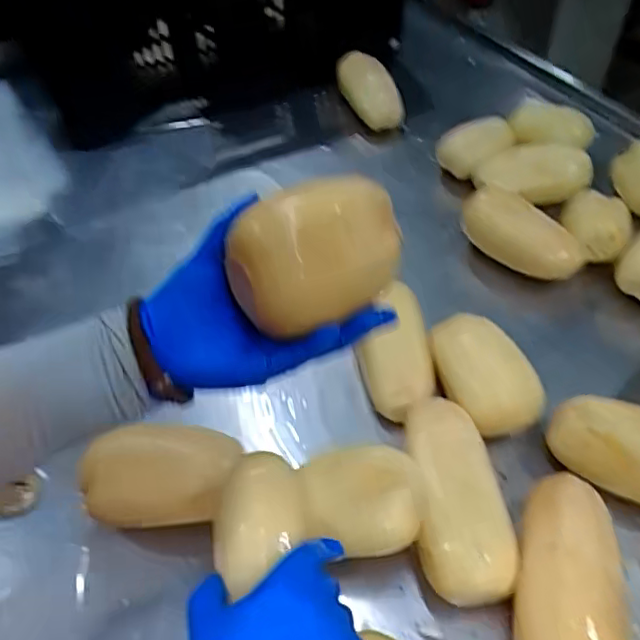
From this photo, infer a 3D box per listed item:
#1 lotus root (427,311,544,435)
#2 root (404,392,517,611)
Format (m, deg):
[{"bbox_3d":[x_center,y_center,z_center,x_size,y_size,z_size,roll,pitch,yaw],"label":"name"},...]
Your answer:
[{"bbox_3d":[0.145,0.046,0.557,0.068,0.063,0.124,-22,53,-16],"label":"lotus root"},{"bbox_3d":[0.111,0.143,0.495,0.079,0.073,0.174,-5,50,-2],"label":"root"}]

